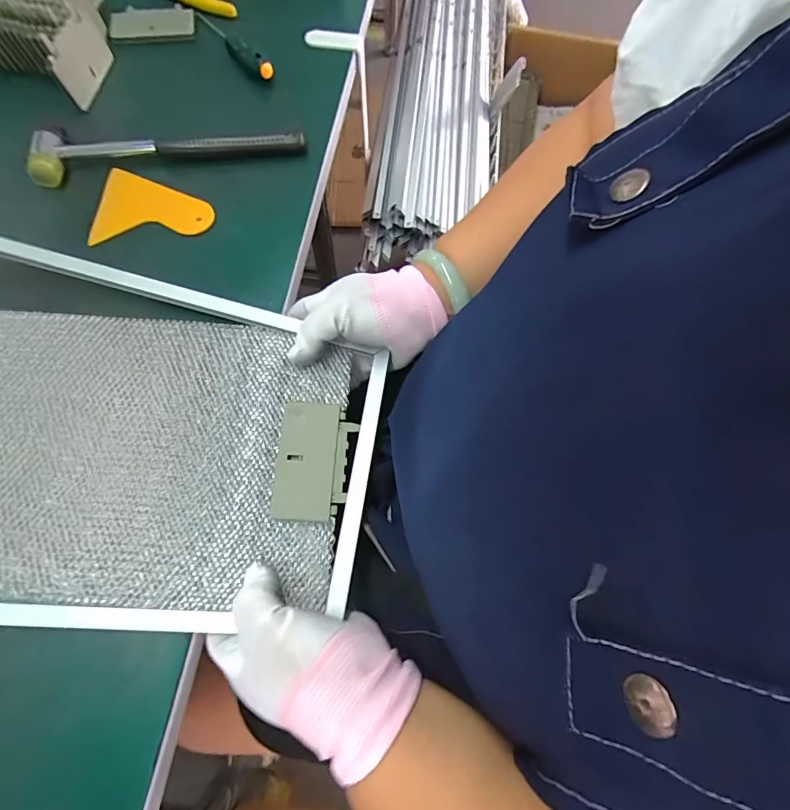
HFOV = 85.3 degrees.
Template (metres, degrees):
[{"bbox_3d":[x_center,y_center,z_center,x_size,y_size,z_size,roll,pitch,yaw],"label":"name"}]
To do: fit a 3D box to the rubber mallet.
[{"bbox_3d":[-0.206,-0.242,0.395,0.236,0.024,0.045,-12,70,-6],"label":"rubber mallet"}]

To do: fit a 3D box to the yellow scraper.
[{"bbox_3d":[-0.210,-0.174,0.380,0.104,0.008,0.069,5,73,1],"label":"yellow scraper"}]

